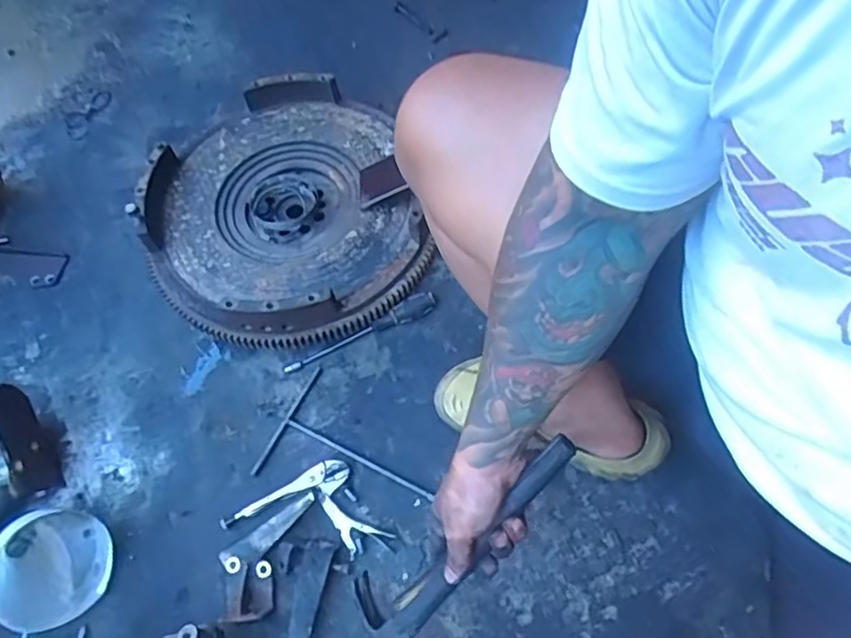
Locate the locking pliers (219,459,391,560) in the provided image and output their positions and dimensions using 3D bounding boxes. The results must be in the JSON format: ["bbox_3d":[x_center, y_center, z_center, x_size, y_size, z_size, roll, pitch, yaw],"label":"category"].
[{"bbox_3d":[-0.155,0.256,0.887,0.240,0.025,0.119,9,66,14],"label":"locking pliers"}]

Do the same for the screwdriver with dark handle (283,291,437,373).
[{"bbox_3d":[-0.100,0.022,0.972,0.252,0.033,0.035,-25,63,-9],"label":"screwdriver with dark handle"}]

